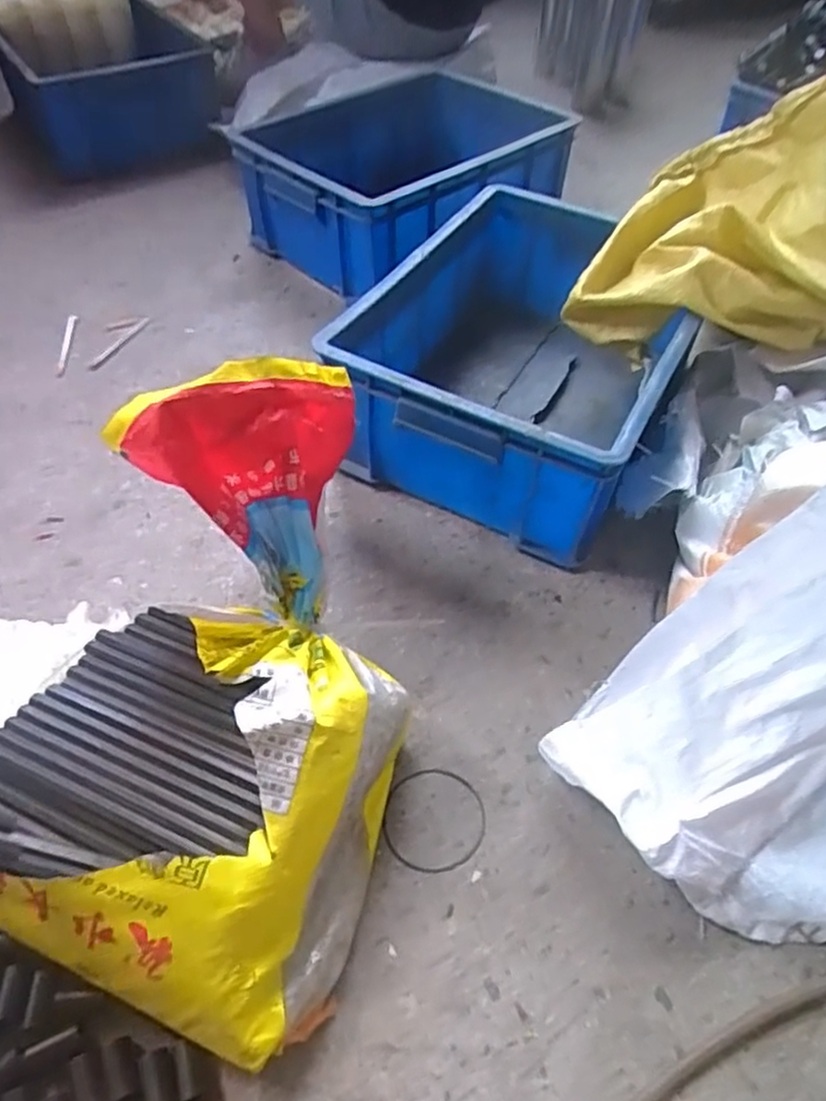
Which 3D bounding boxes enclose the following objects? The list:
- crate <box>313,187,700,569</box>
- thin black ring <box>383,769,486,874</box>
[{"bbox_3d":[0.126,-0.216,0.756,0.290,0.149,0.417,22,53,16],"label":"crate"},{"bbox_3d":[0.016,0.196,0.512,0.076,0.004,0.073,1,51,-1],"label":"thin black ring"}]

